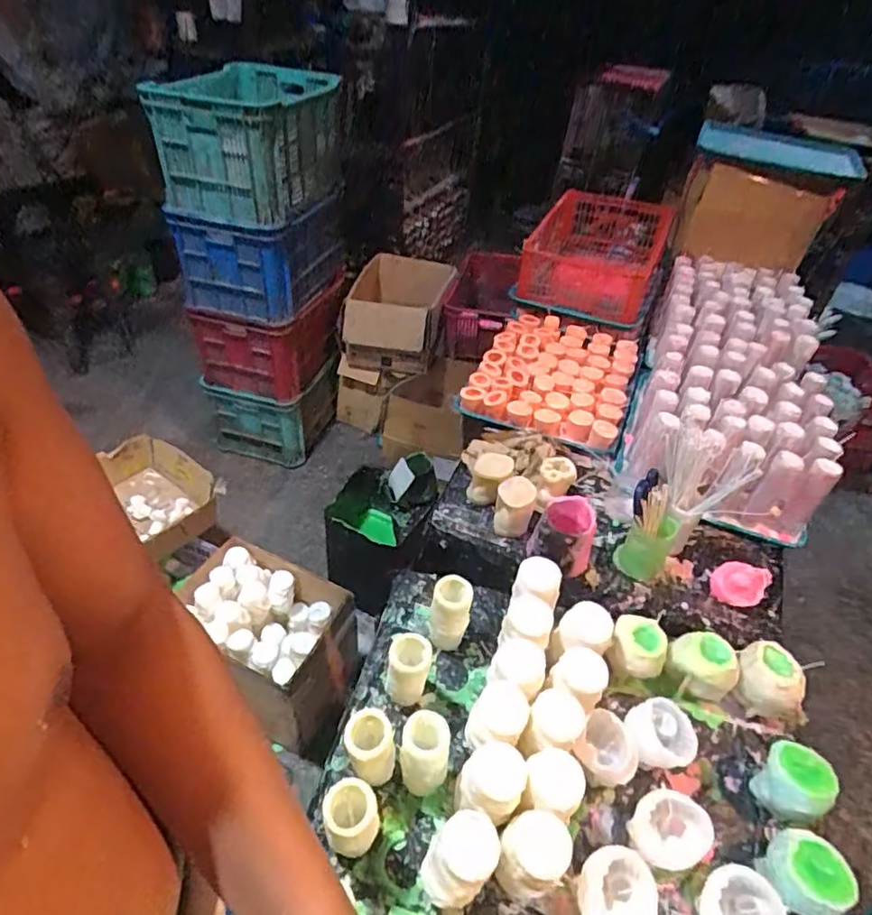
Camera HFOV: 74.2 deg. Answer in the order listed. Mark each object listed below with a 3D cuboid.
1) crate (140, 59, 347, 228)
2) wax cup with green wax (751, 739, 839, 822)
[{"bbox_3d":[-0.492,-0.888,1.613,0.350,0.293,0.514,11,42,5],"label":"crate"},{"bbox_3d":[0.413,0.380,0.669,0.066,0.076,0.060,4,42,-3],"label":"wax cup with green wax"}]

